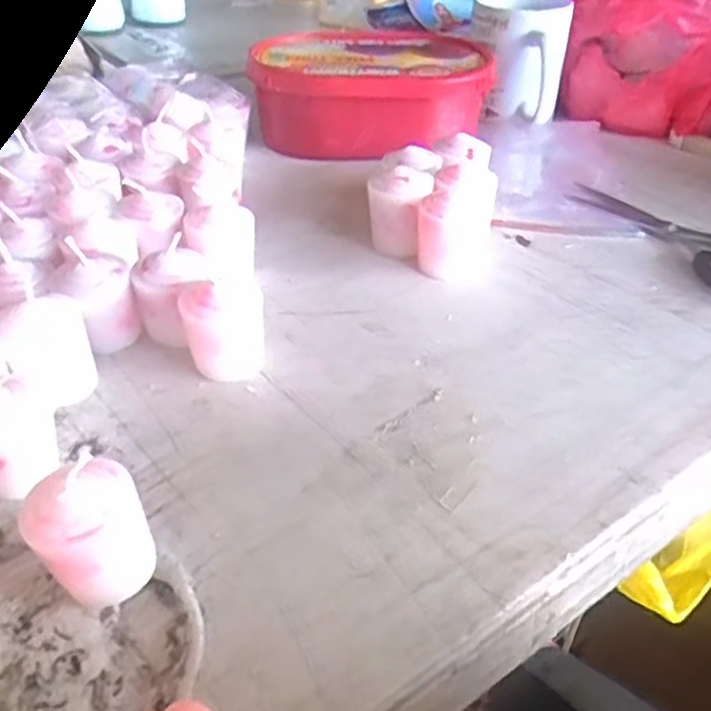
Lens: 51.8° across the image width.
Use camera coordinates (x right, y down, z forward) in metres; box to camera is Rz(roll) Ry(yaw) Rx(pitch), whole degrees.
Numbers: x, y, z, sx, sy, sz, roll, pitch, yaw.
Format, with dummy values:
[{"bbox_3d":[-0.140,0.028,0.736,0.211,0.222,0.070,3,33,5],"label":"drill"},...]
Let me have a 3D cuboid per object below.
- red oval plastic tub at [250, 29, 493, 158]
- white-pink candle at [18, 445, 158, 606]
[{"bbox_3d":[0.008,-0.224,0.604,0.183,0.061,0.148,-8,40,-11],"label":"red oval plastic tub"},{"bbox_3d":[-0.094,0.064,0.261,0.038,0.053,0.034,-19,43,-22],"label":"white-pink candle"}]

